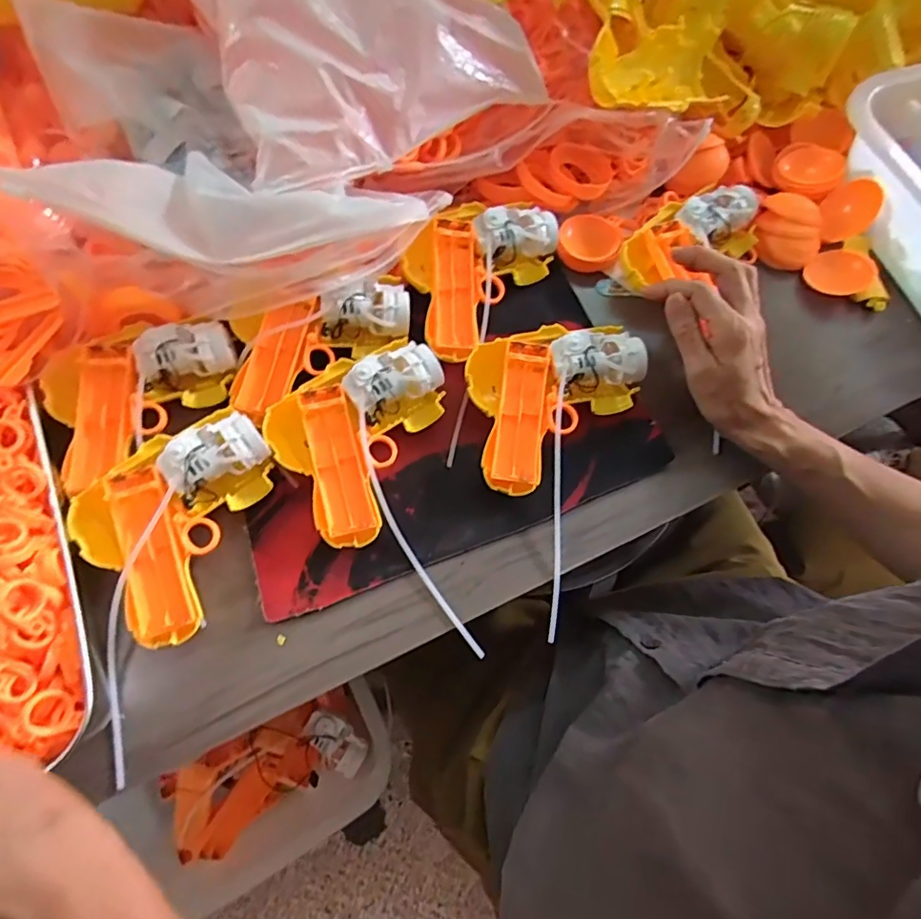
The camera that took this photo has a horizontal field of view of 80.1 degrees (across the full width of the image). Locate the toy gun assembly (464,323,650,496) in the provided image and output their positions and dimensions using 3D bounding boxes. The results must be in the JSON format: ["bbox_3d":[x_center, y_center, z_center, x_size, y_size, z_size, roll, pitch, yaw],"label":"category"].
[{"bbox_3d":[0.078,-0.044,0.425,0.134,0.040,0.122,-8,69,-6],"label":"toy gun assembly"}]

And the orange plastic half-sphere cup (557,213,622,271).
[{"bbox_3d":[0.120,-0.205,0.506,0.054,0.022,0.058,1,68,-3],"label":"orange plastic half-sphere cup"}]

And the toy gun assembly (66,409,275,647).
[{"bbox_3d":[-0.205,0.035,0.382,0.108,0.039,0.162,21,69,5],"label":"toy gun assembly"}]

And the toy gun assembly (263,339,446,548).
[{"bbox_3d":[-0.070,-0.023,0.409,0.143,0.038,0.116,-42,76,-17],"label":"toy gun assembly"}]

